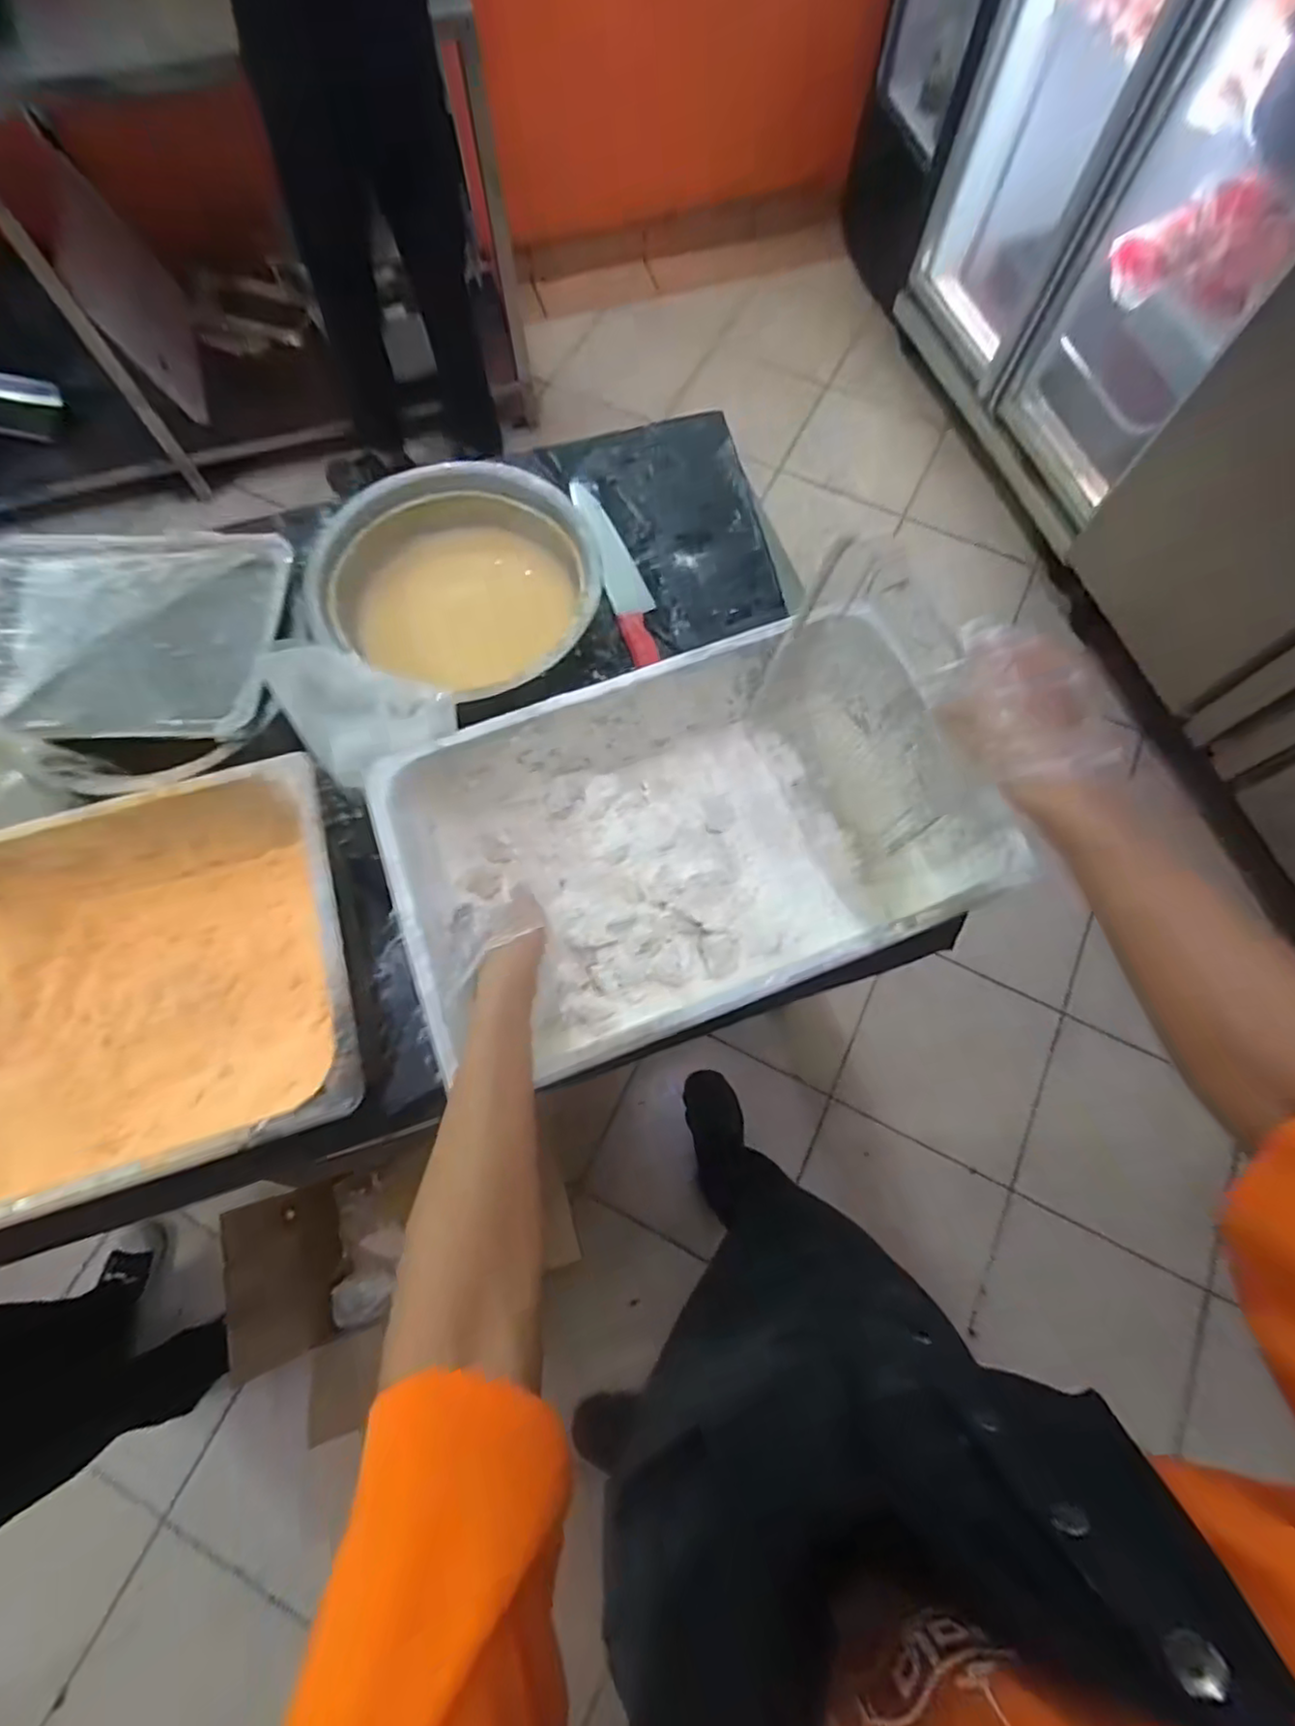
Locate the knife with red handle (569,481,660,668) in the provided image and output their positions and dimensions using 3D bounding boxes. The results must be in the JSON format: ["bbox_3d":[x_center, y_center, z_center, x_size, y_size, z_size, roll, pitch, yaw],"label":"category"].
[{"bbox_3d":[-0.036,-0.382,0.853,0.051,0.020,0.311,-17,72,-6],"label":"knife with red handle"}]

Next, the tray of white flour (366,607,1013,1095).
[{"bbox_3d":[0.032,-0.026,0.655,0.519,0.159,0.318,-16,72,-6],"label":"tray of white flour"}]

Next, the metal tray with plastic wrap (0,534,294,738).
[{"bbox_3d":[-0.539,-0.240,0.677,0.316,0.029,0.249,0,71,-1],"label":"metal tray with plastic wrap"}]

